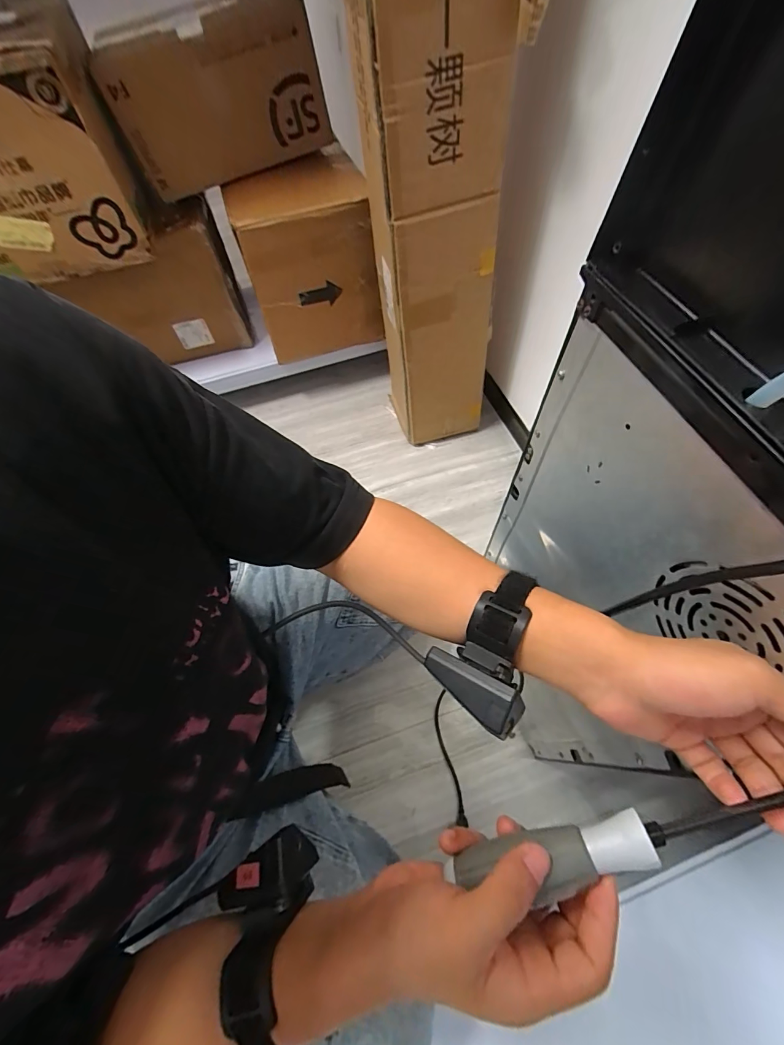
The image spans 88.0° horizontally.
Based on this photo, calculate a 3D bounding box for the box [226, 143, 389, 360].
[{"bbox_3d":[-0.199,-0.630,1.004,0.286,0.346,0.184,-16,61,-5],"label":"box"}]

